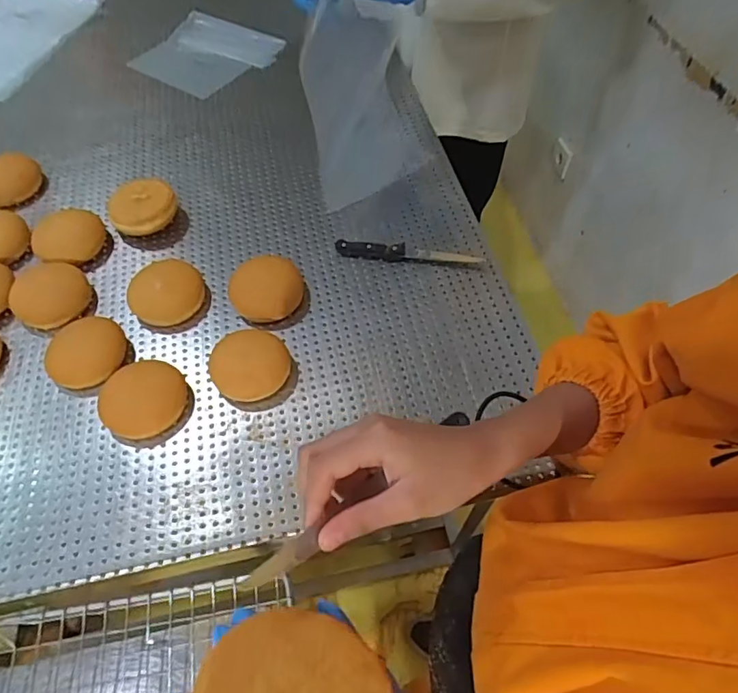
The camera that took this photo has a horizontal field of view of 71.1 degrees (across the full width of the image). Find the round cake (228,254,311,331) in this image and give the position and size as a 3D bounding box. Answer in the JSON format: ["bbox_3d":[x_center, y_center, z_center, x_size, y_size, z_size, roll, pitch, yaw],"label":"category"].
[{"bbox_3d":[-0.139,-0.075,0.710,0.104,0.039,0.098,-1,55,2],"label":"round cake"}]

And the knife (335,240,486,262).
[{"bbox_3d":[0.055,-0.136,0.746,0.208,0.012,0.029,5,56,6],"label":"knife"}]

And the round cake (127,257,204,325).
[{"bbox_3d":[-0.283,-0.075,0.723,0.101,0.032,0.099,-1,55,2],"label":"round cake"}]

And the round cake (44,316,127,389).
[{"bbox_3d":[-0.368,0.004,0.668,0.098,0.023,0.099,-1,55,2],"label":"round cake"}]

